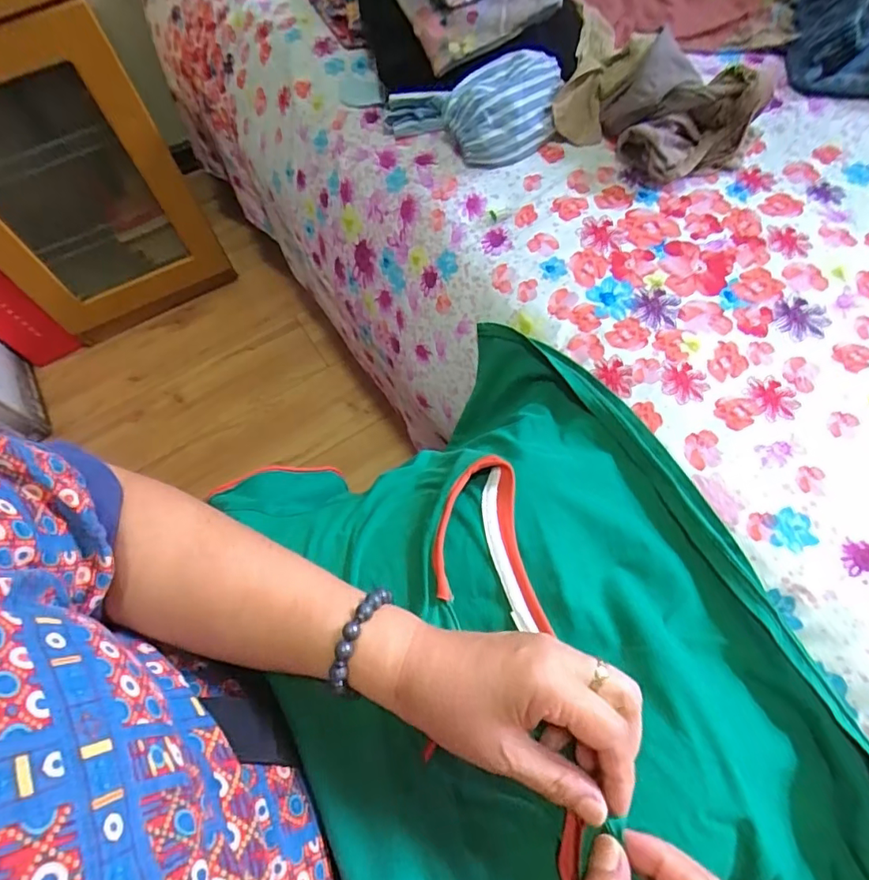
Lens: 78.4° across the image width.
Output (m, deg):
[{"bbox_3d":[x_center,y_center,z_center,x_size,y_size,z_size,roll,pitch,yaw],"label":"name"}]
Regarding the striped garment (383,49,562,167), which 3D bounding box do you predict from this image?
[{"bbox_3d":[0.036,-0.327,0.536,0.174,0.070,0.095,-3,65,4],"label":"striped garment"}]

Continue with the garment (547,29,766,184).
[{"bbox_3d":[0.207,-0.312,0.498,0.166,0.077,0.107,35,73,19],"label":"garment"}]

